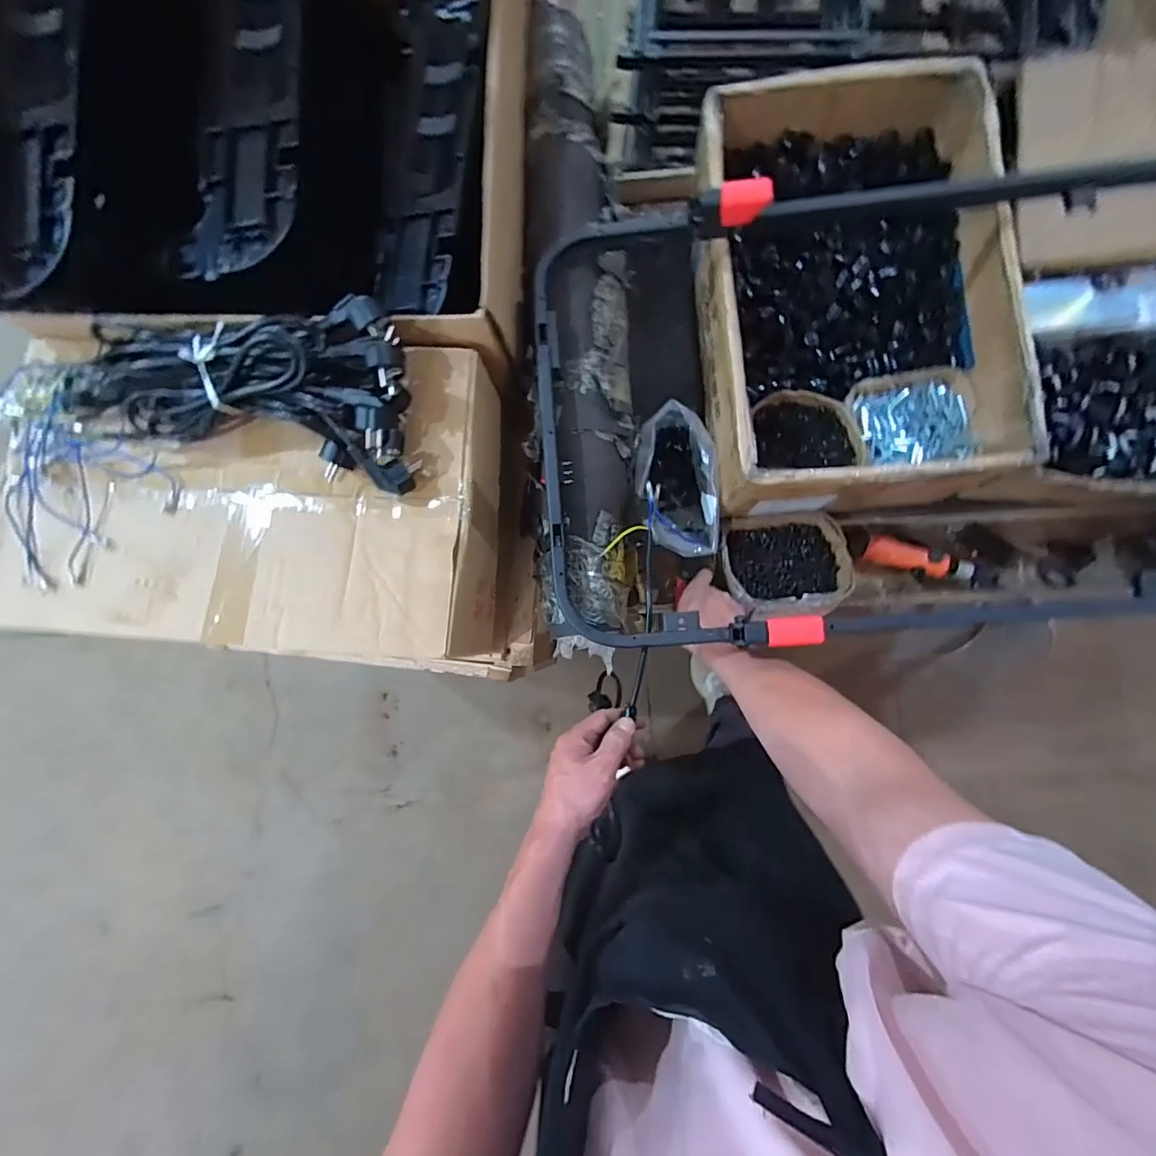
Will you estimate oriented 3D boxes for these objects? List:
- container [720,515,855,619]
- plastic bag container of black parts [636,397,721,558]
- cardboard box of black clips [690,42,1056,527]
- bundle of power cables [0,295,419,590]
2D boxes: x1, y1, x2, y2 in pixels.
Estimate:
[{"bbox_3d":[0.298,-0.014,0.720,0.170,0.067,0.160,-2,60,2],"label":"container"},{"bbox_3d":[0.140,-0.139,0.718,0.115,0.120,0.214,-2,84,4],"label":"plastic bag container of black parts"},{"bbox_3d":[0.361,-0.378,0.673,0.368,0.149,0.555,-1,84,4],"label":"cardboard box of black clips"},{"bbox_3d":[-0.416,-0.152,0.524,0.488,0.088,0.246,-10,84,3],"label":"bundle of power cables"}]

